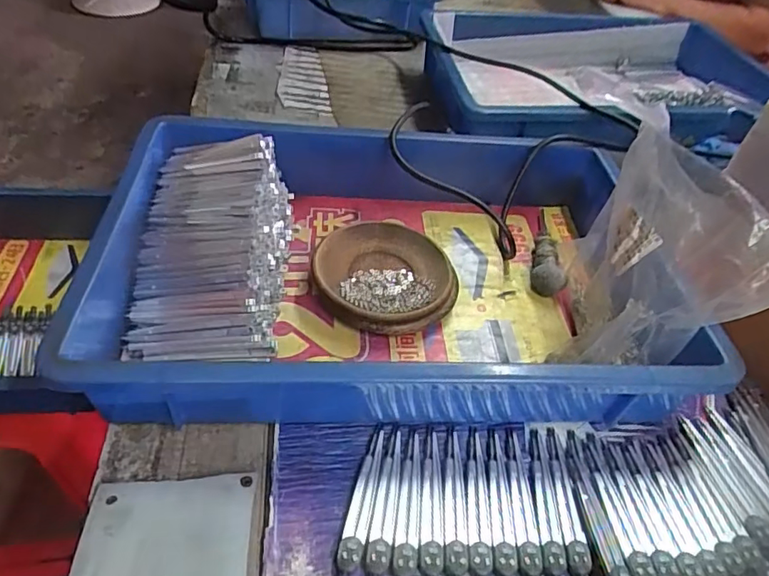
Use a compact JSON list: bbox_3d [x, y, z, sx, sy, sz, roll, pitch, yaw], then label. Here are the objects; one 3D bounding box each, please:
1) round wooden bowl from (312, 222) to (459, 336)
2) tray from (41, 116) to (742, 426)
[{"bbox_3d":[0.001,-0.010,0.469,0.115,0.036,0.115,3,46,-3],"label":"round wooden bowl"},{"bbox_3d":[0.006,-0.027,0.455,0.434,0.082,0.295,0,46,-5],"label":"tray"}]

